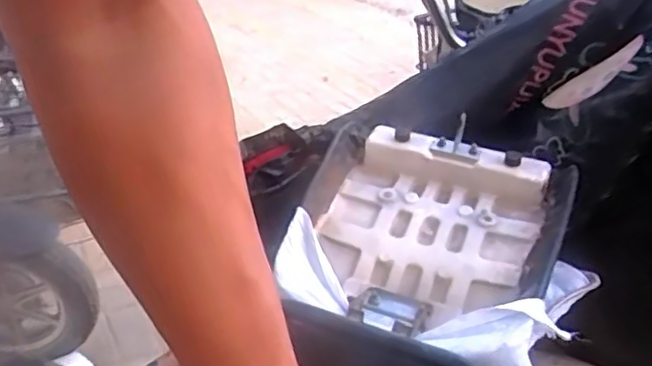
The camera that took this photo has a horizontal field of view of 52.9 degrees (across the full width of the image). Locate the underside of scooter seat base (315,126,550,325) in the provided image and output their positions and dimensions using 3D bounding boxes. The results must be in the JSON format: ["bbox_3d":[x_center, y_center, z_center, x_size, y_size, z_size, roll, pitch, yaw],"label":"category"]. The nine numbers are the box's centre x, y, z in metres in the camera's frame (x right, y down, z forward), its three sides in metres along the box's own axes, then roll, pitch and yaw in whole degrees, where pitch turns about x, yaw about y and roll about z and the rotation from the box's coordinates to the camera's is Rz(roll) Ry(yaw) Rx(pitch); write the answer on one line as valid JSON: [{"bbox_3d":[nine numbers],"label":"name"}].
[{"bbox_3d":[0.121,0.045,0.776,0.254,0.043,0.269,14,46,21],"label":"underside of scooter seat base"}]

